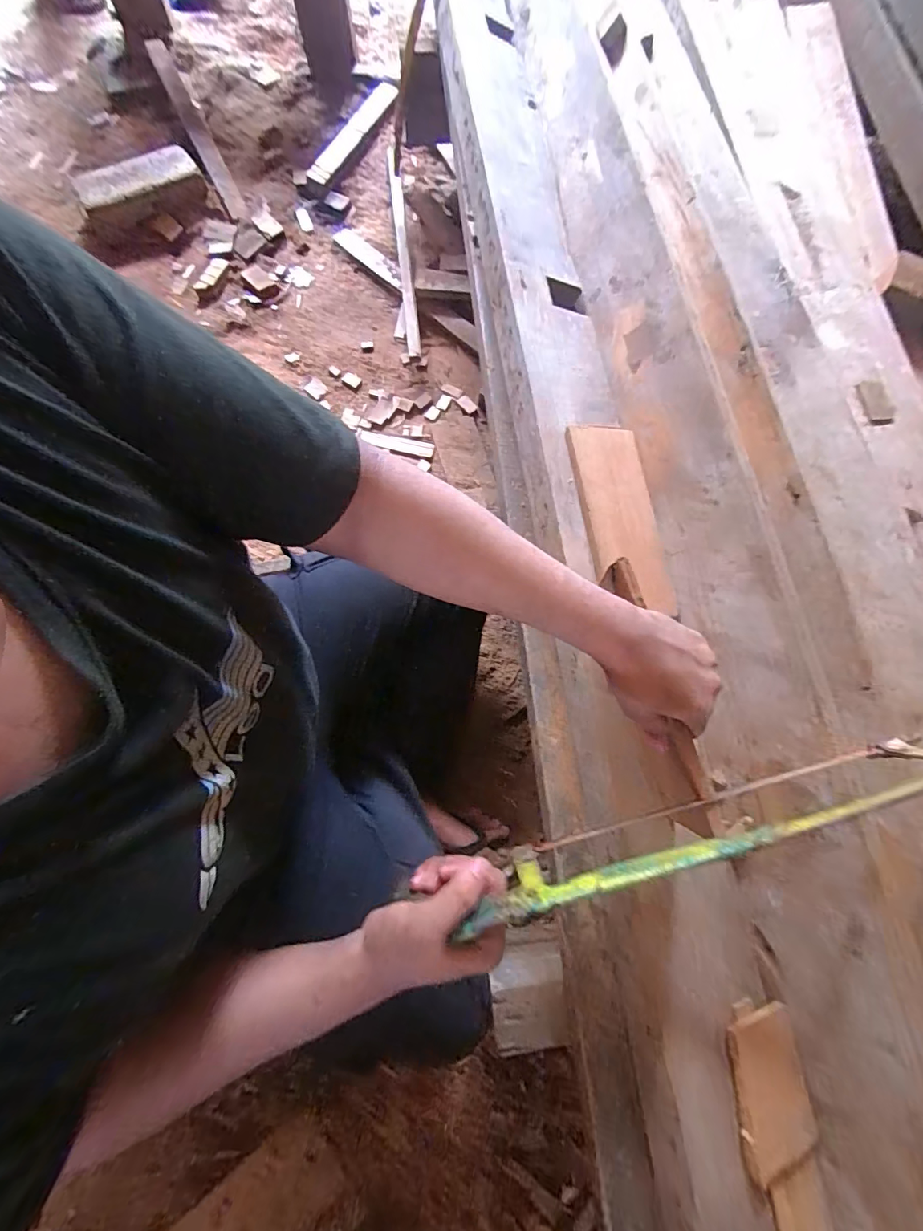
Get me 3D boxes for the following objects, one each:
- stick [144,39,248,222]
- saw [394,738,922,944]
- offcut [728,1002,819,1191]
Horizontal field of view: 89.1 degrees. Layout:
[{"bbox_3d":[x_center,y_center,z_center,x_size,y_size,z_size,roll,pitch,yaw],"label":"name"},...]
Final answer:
[{"bbox_3d":[-0.650,-1.195,1.149,0.053,0.039,0.626,-26,78,-8],"label":"stick"},{"bbox_3d":[0.162,0.164,0.354,0.429,0.096,0.018,-14,77,-5],"label":"saw"},{"bbox_3d":[0.287,0.438,0.436,0.084,0.008,0.112,2,69,-22],"label":"offcut"}]

